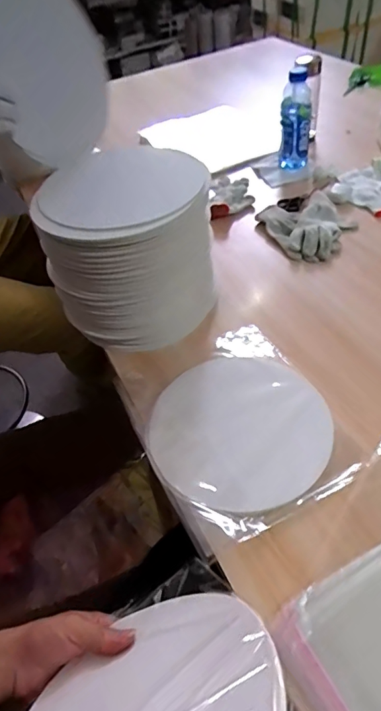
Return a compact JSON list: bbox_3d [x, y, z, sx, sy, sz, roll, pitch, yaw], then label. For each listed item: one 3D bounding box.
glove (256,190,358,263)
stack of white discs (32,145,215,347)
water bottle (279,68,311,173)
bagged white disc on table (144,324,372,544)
[{"bbox_3d":[0.238,-0.267,0.917,0.152,0.038,0.190,-25,50,-15],"label":"glove"},{"bbox_3d":[-0.091,-0.163,0.741,0.262,0.217,0.213,-19,48,-10],"label":"stack of white discs"},{"bbox_3d":[0.246,-0.547,1.065,0.067,0.205,0.064,7,49,13],"label":"water bottle"},{"bbox_3d":[0.063,0.091,0.625,0.239,0.017,0.276,-25,50,-15],"label":"bagged white disc on table"}]

